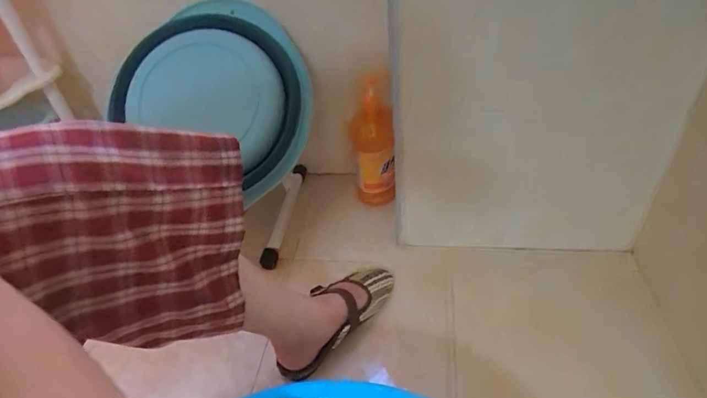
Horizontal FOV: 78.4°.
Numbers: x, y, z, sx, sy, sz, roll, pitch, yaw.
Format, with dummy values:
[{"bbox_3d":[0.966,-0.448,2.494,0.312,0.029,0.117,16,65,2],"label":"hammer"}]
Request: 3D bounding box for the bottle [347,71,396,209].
[{"bbox_3d":[0.035,-0.124,0.871,0.085,0.260,0.100,-4,37,3],"label":"bottle"}]

